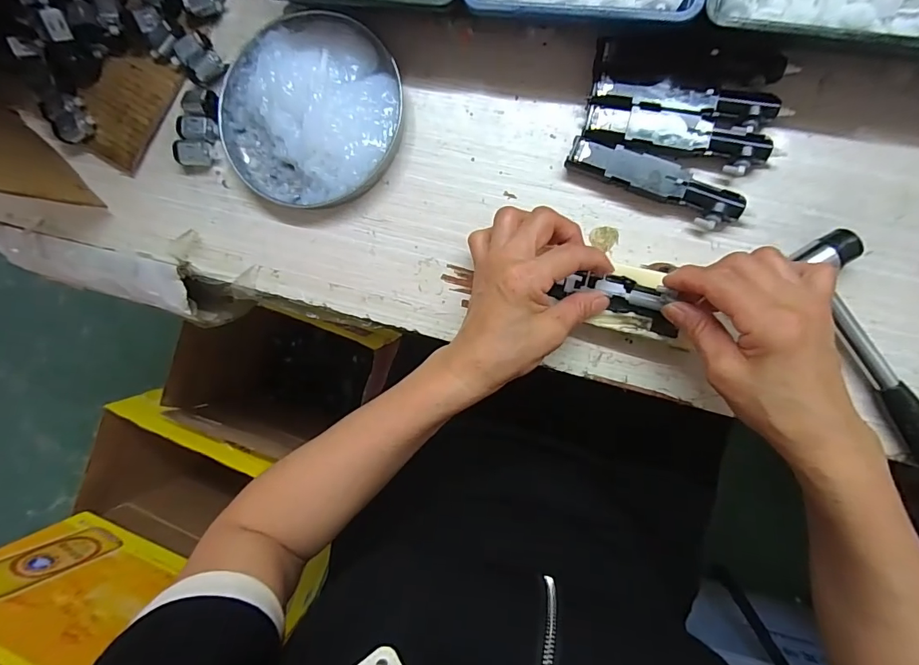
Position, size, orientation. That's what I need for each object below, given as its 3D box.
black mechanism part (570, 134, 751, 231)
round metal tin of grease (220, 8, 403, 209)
[{"bbox_3d":[0.133,-0.104,0.309,0.118,0.020,0.027,27,95,7],"label":"black mechanism part"},{"bbox_3d":[-0.116,-0.170,0.342,0.141,0.025,0.144,0,92,9],"label":"round metal tin of grease"}]

